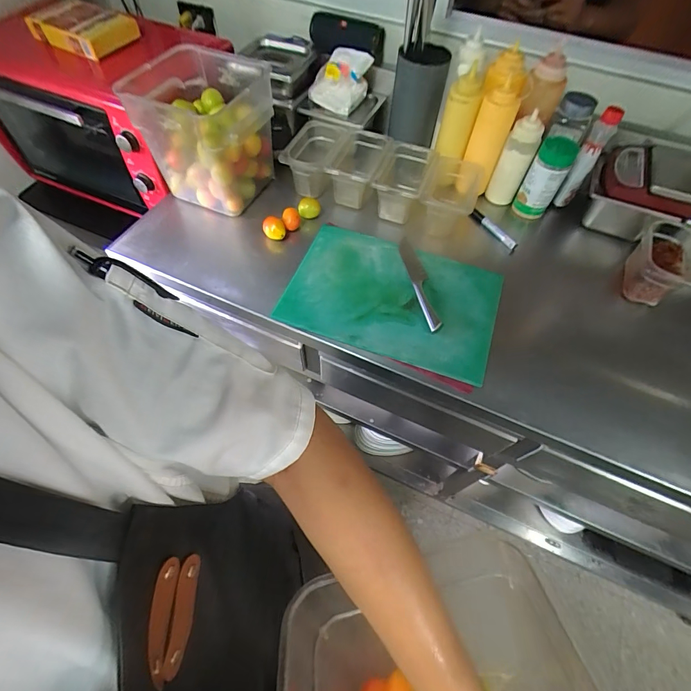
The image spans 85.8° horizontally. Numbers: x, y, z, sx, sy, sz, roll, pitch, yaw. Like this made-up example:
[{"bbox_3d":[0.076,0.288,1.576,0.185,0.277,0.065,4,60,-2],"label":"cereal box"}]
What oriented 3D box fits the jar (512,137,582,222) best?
[{"bbox_3d":[0.431,-0.363,0.811,0.074,0.147,0.080,27,63,13],"label":"jar"}]

